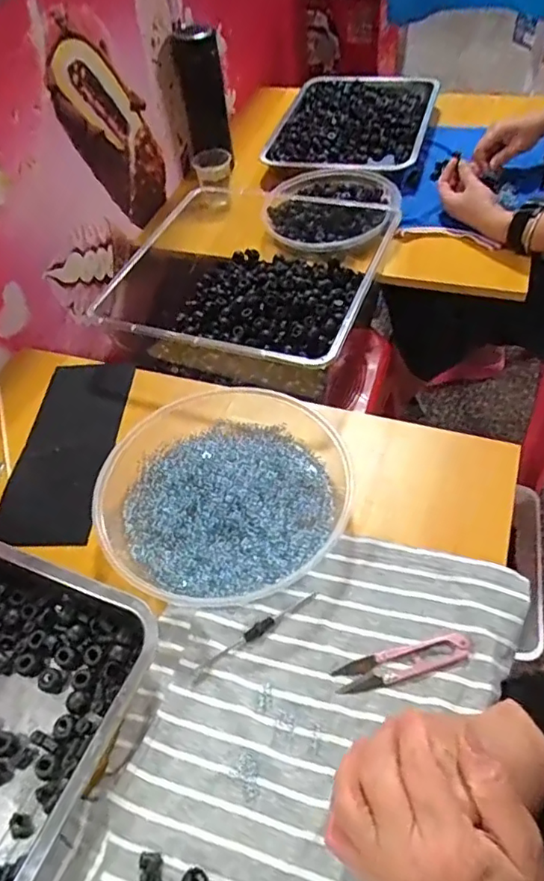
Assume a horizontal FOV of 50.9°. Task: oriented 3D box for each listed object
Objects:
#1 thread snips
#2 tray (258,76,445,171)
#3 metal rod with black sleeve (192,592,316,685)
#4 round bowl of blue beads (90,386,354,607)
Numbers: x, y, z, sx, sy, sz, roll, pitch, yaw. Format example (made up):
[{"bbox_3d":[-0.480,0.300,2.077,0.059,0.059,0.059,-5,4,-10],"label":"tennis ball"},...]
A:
[{"bbox_3d":[0.099,0.166,0.429,0.105,0.011,0.025,-14,51,-4],"label":"thread snips"},{"bbox_3d":[0.149,-0.598,1.052,0.271,0.032,0.374,11,54,16],"label":"tray"},{"bbox_3d":[-0.014,0.151,0.451,0.114,0.007,0.010,-32,54,-17],"label":"metal rod with black sleeve"},{"bbox_3d":[-0.049,0.036,0.526,0.221,0.038,0.225,-4,51,5],"label":"round bowl of blue beads"}]

